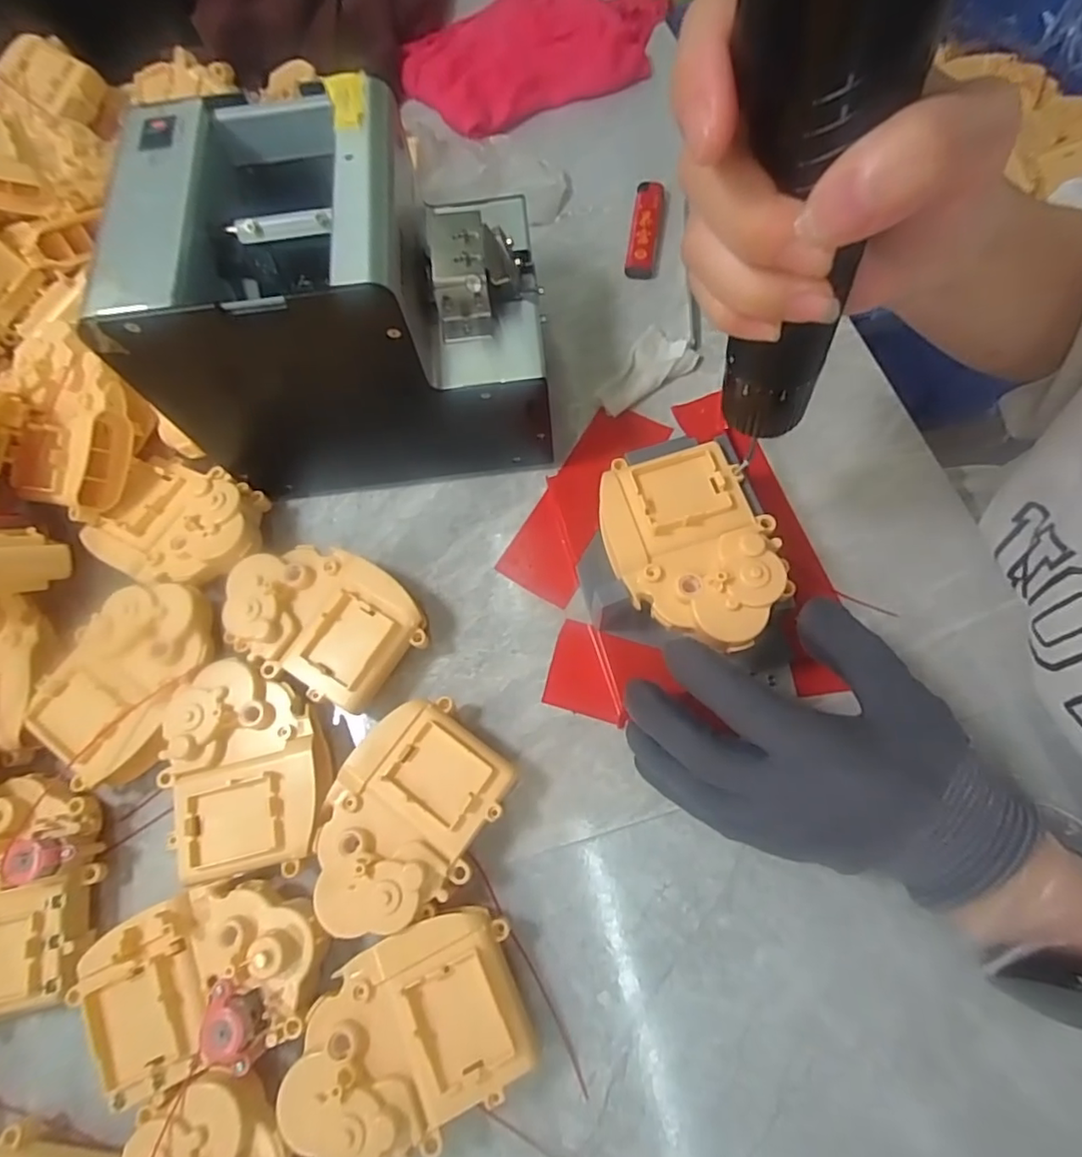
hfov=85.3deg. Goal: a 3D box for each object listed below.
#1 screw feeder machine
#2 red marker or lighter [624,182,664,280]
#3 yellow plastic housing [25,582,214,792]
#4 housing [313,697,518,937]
[{"bbox_3d":[-0.097,-0.138,0.307,0.187,0.142,0.130,-9,70,1],"label":"screw feeder machine"},{"bbox_3d":[0.072,-0.241,0.406,0.020,0.016,0.074,8,71,7],"label":"red marker or lighter"},{"bbox_3d":[-0.213,0.049,0.299,0.066,0.023,0.098,19,73,10],"label":"yellow plastic housing"},{"bbox_3d":[-0.062,0.111,0.275,0.069,0.035,0.097,28,75,13],"label":"housing"}]

